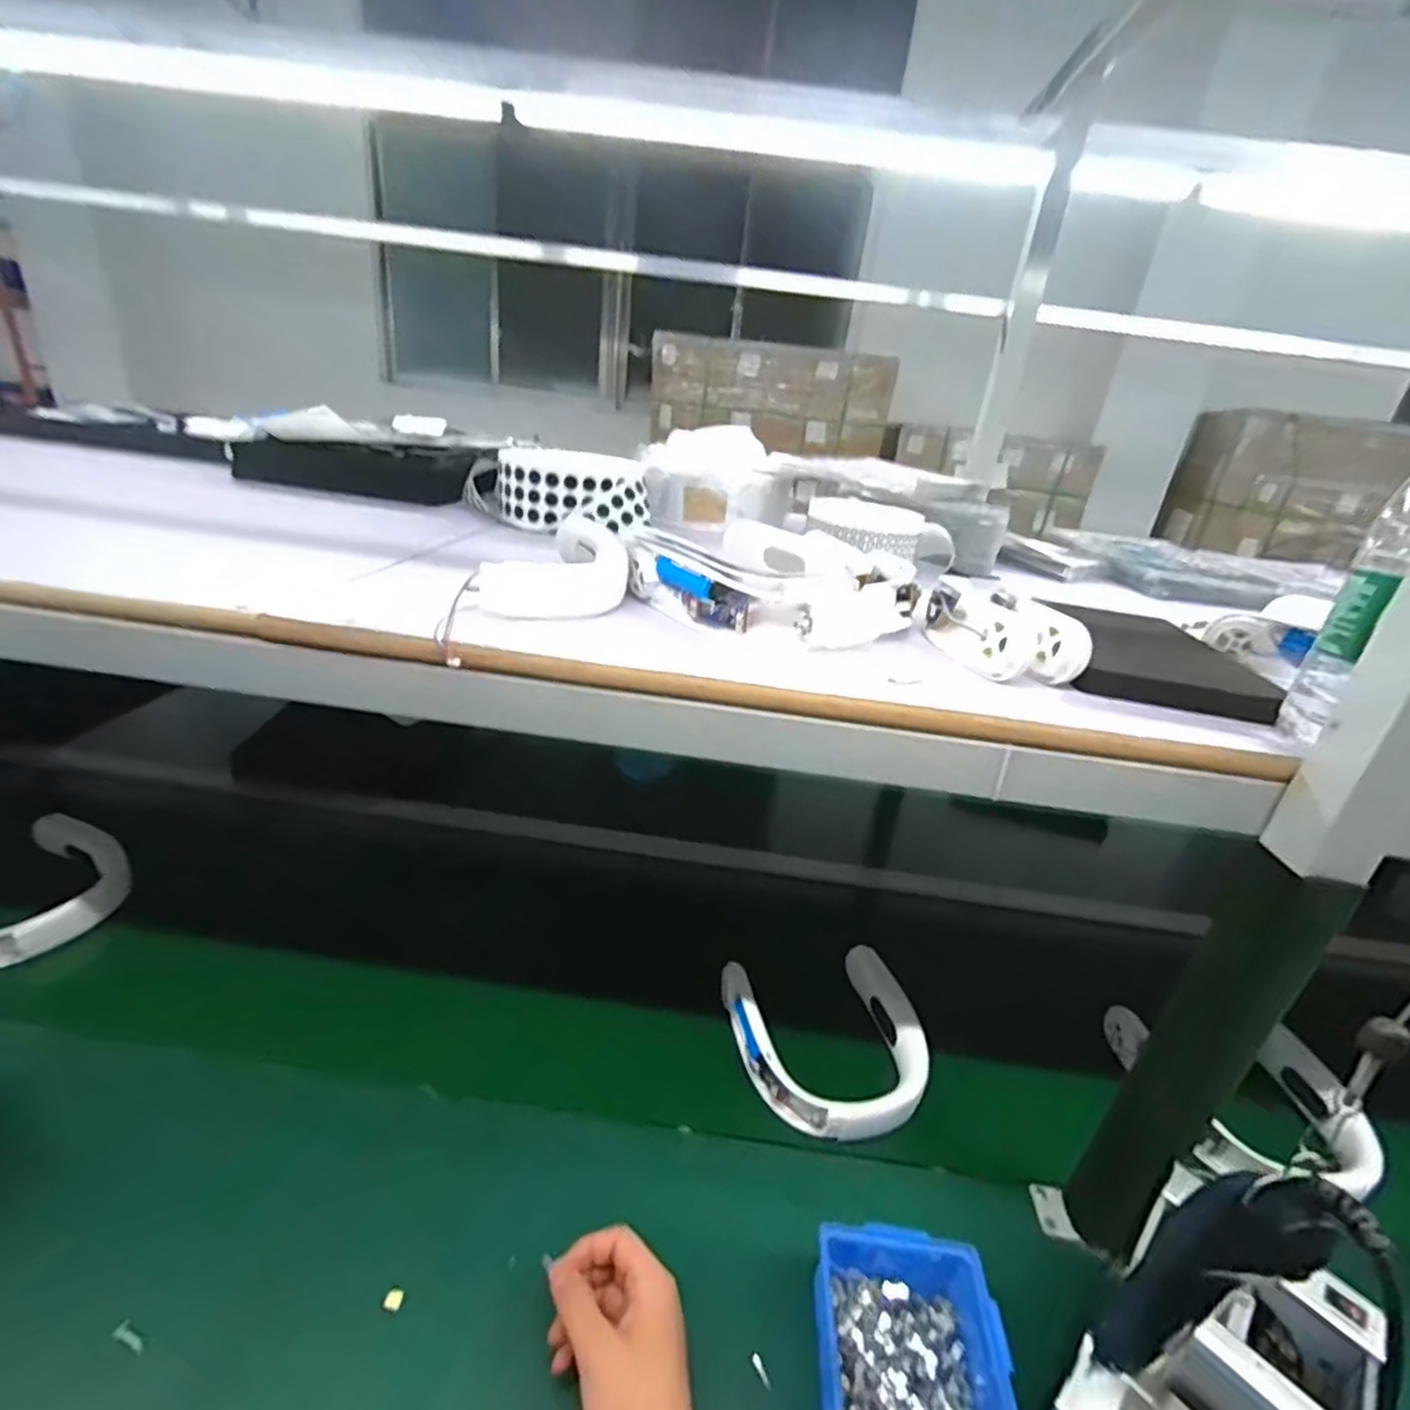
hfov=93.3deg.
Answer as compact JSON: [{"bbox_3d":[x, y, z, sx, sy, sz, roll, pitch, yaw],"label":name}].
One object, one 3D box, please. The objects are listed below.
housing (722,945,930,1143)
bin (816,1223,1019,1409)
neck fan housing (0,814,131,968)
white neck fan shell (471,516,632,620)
[{"bbox_3d":[0.137,0.355,0.721,0.201,0.048,0.194,0,26,-16],"label":"housing"},{"bbox_3d":[0.149,0.457,0.469,0.140,0.061,0.148,10,25,5],"label":"bin"},{"bbox_3d":[-0.771,0.211,0.747,0.163,0.063,0.185,16,26,18],"label":"neck fan housing"},{"bbox_3d":[-0.113,-0.113,0.566,0.086,0.055,0.173,10,25,6],"label":"white neck fan shell"}]

